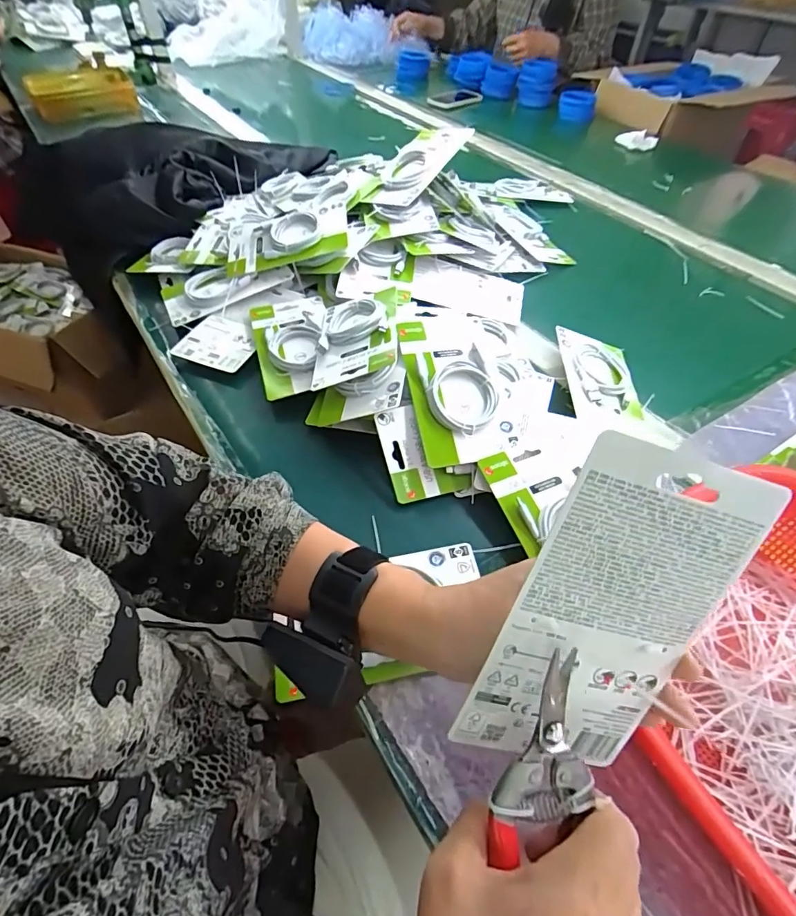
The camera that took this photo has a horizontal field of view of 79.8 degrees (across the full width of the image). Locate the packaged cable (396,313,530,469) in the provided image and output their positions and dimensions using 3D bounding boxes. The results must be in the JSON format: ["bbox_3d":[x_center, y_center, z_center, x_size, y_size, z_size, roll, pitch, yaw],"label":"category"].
[{"bbox_3d":[0.069,-0.081,0.507,0.110,0.023,0.178,-11,69,-5],"label":"packaged cable"}]

